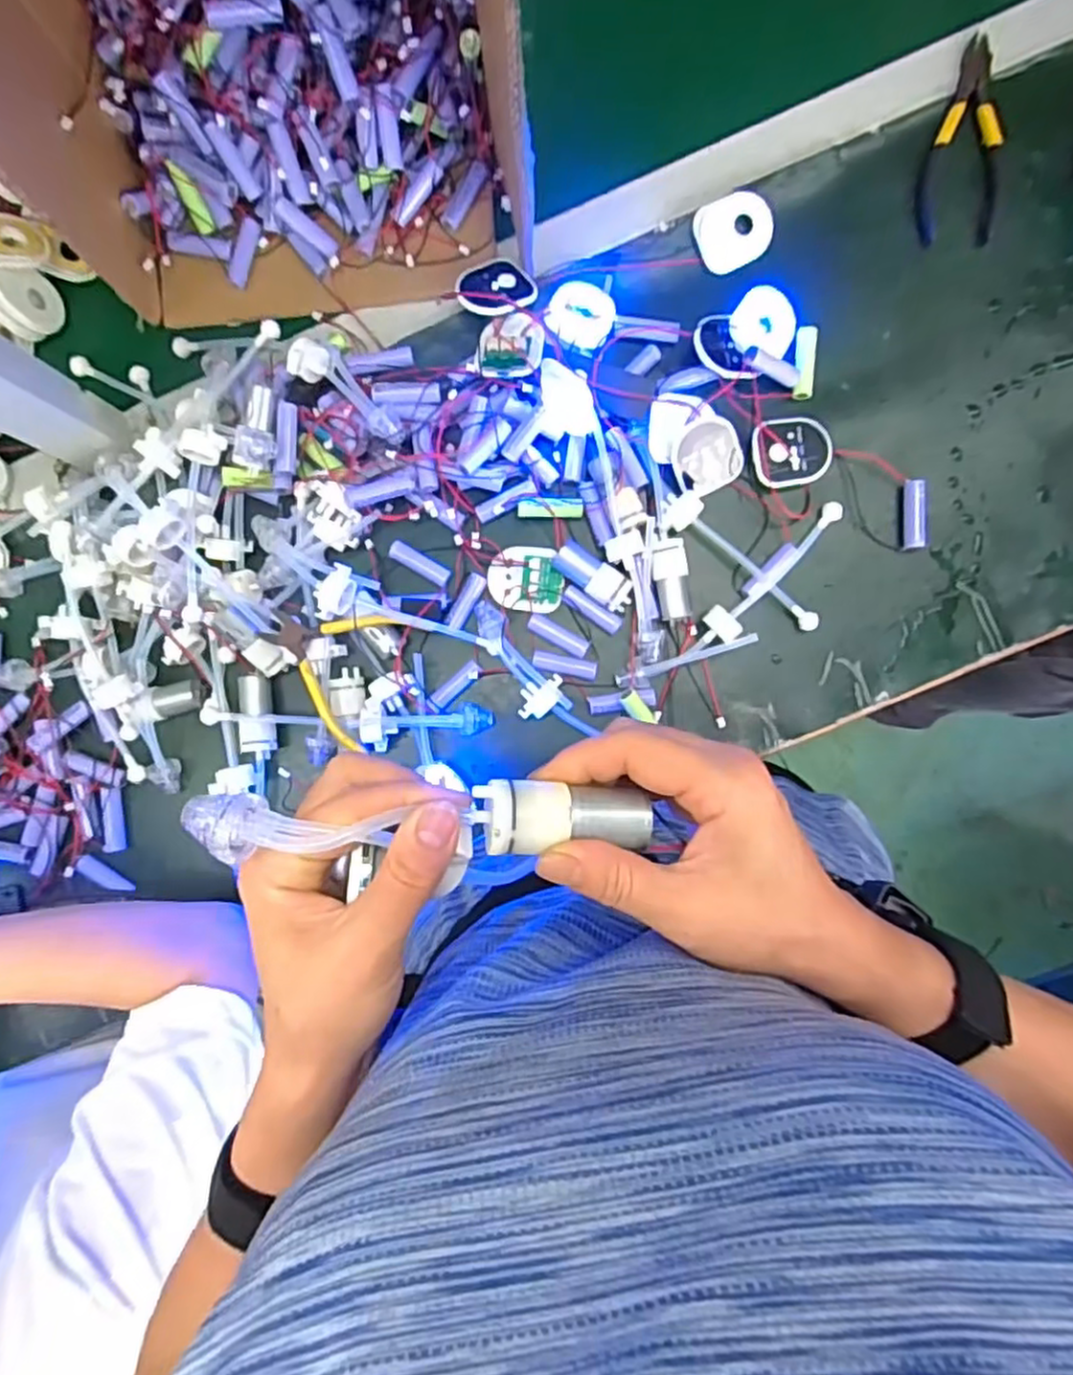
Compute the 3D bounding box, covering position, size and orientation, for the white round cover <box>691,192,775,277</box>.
[{"bbox_3d":[0.153,-0.351,0.547,0.062,0.011,0.052,-28,89,2],"label":"white round cover"}]

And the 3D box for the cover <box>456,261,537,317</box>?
[{"bbox_3d":[-0.031,-0.302,0.539,0.058,0.008,0.046,-29,79,-15],"label":"cover"}]

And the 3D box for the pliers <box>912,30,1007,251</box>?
[{"bbox_3d":[0.328,-0.419,0.549,0.058,0.012,0.152,6,90,3],"label":"pliers"}]

